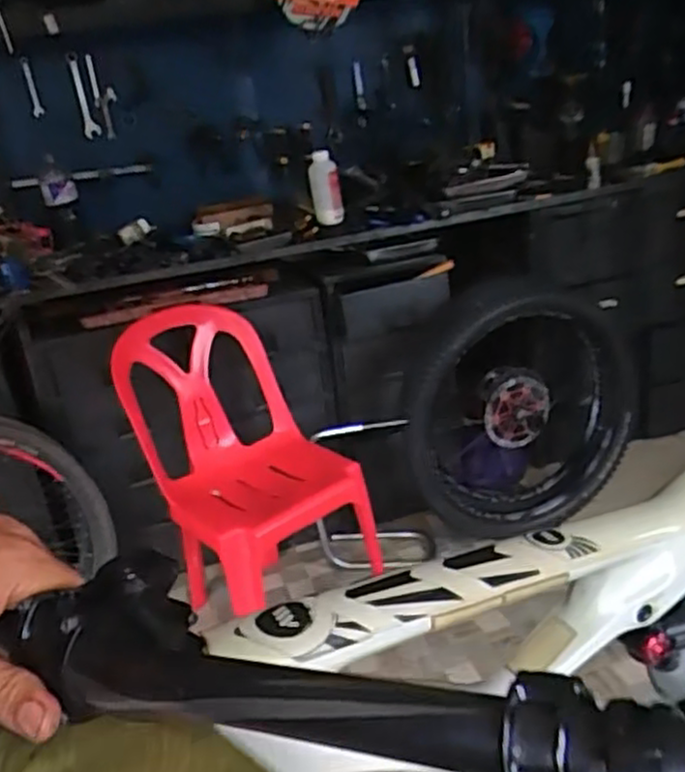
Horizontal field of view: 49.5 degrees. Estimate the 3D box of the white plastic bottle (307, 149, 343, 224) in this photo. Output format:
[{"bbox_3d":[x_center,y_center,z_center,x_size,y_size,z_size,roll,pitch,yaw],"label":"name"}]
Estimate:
[{"bbox_3d":[-0.043,-0.503,1.895,0.078,0.171,0.054,-7,22,3],"label":"white plastic bottle"}]

